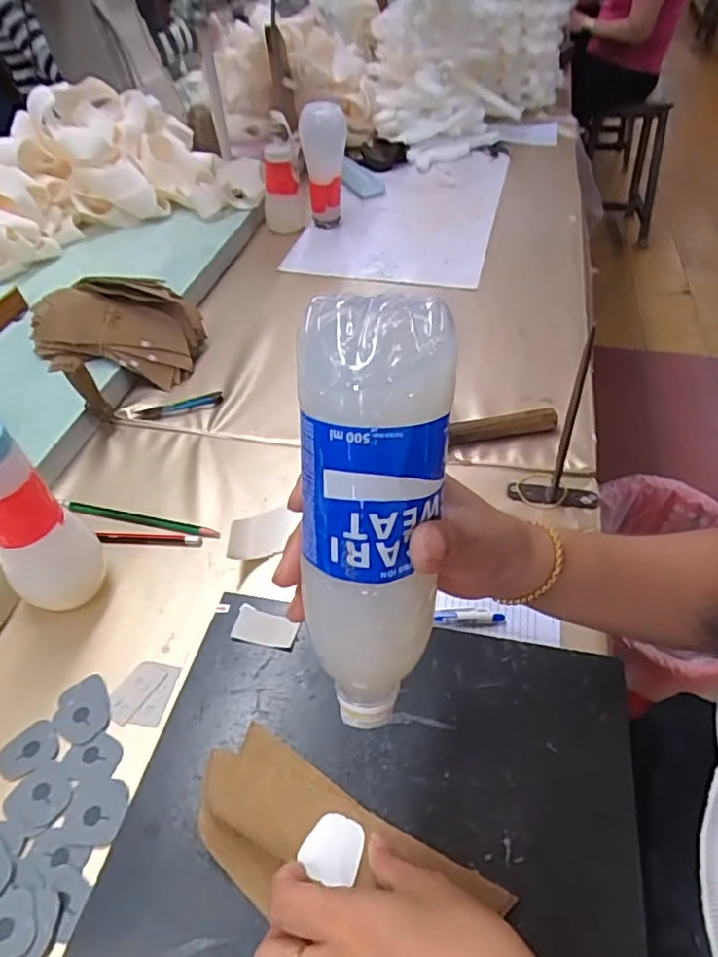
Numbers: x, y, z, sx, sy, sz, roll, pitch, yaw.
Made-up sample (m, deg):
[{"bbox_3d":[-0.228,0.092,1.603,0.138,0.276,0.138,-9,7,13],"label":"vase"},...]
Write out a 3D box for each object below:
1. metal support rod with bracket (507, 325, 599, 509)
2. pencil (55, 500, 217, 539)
[{"bbox_3d":[0.180,-0.041,0.504,0.080,0.170,0.021,4,46,6],"label":"metal support rod with bracket"},{"bbox_3d":[-0.212,0.037,0.564,0.168,0.004,0.012,10,47,12],"label":"pencil"}]

